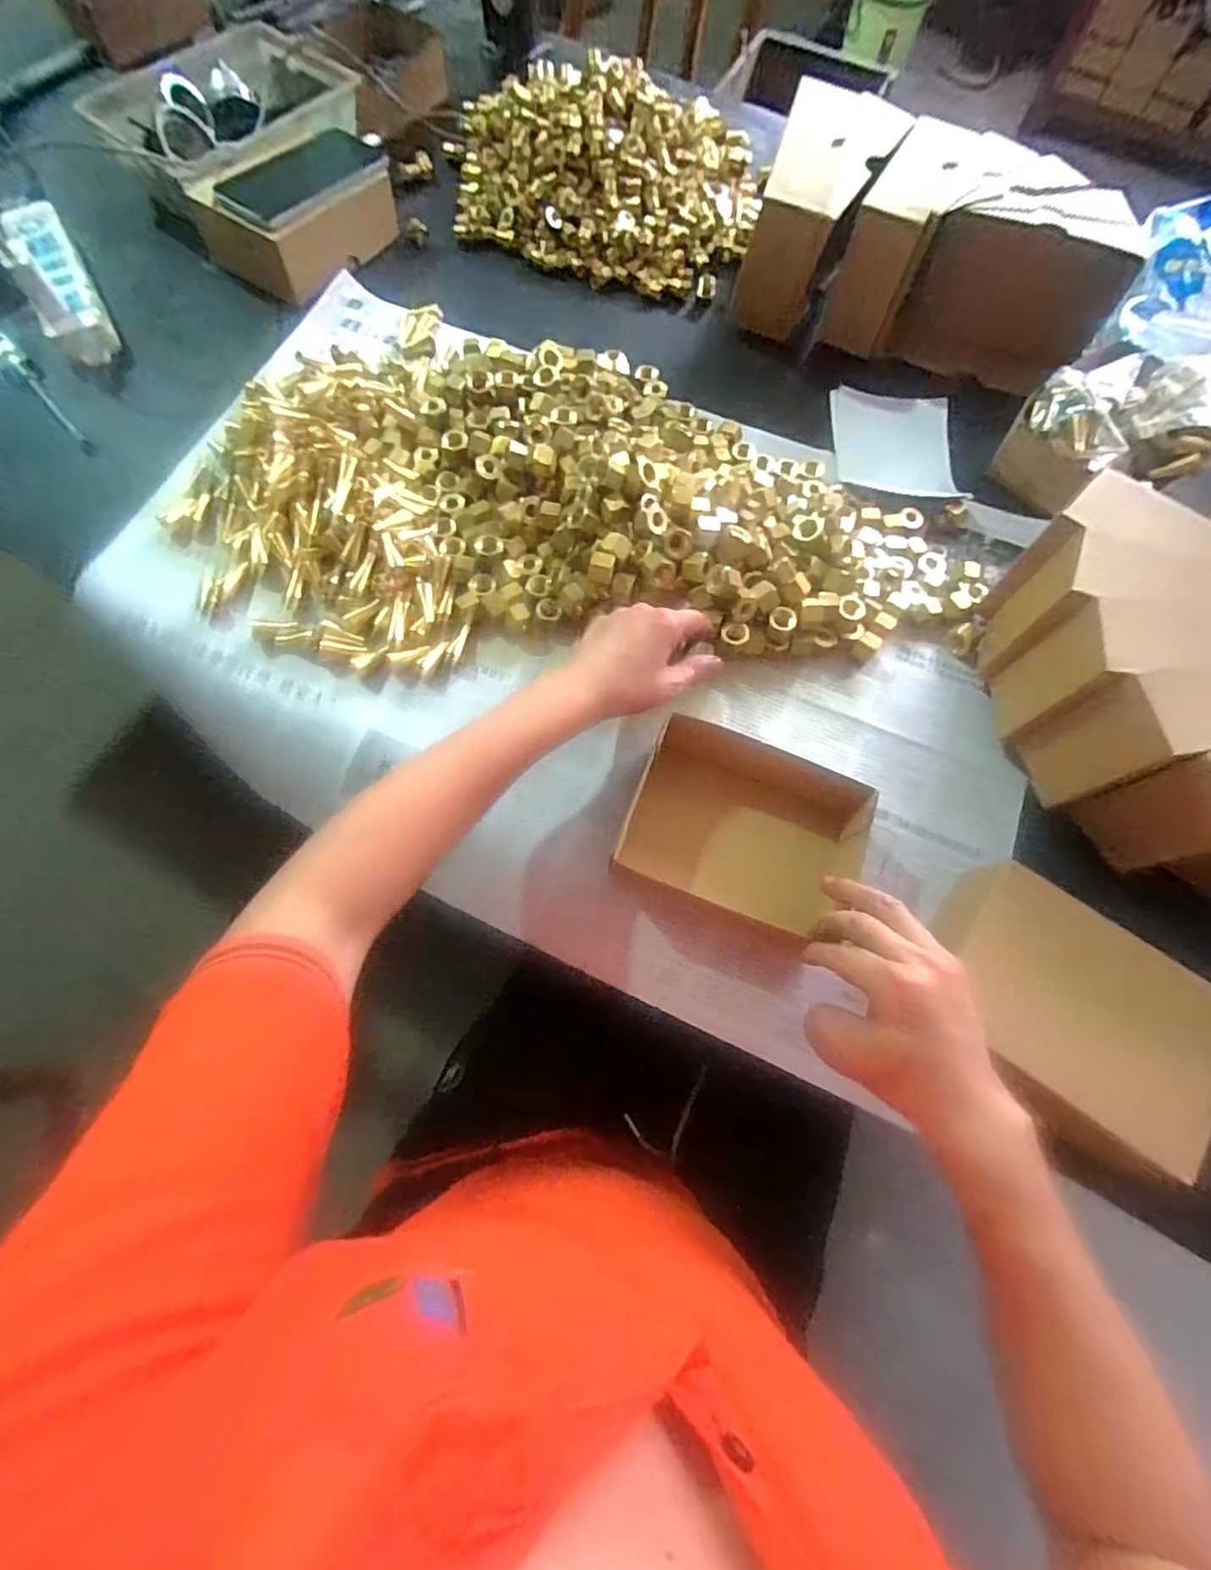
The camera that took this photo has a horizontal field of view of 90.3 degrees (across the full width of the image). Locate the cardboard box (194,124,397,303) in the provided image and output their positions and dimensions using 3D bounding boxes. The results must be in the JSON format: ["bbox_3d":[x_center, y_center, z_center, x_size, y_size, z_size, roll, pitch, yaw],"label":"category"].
[{"bbox_3d":[-0.303,-0.595,0.621,0.109,0.054,0.196,37,74,10],"label":"cardboard box"}]

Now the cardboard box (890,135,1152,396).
[{"bbox_3d":[0.388,-0.482,0.569,0.166,0.114,0.151,30,73,8],"label":"cardboard box"}]

